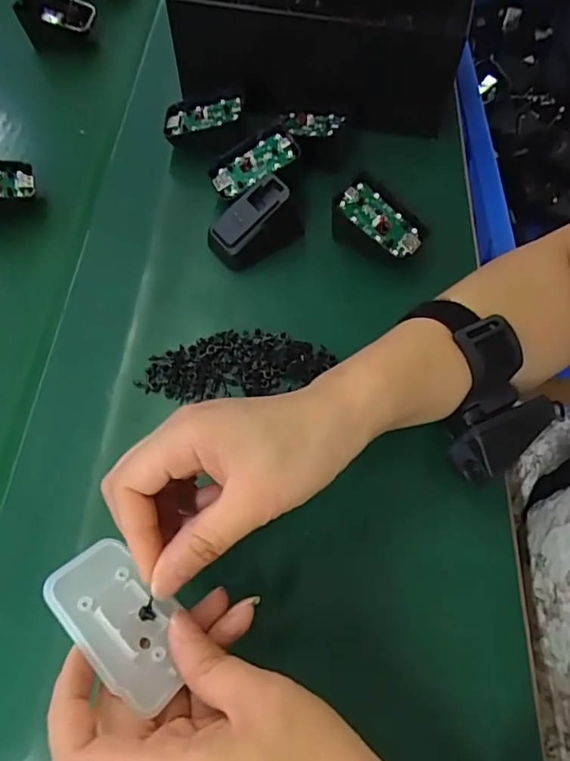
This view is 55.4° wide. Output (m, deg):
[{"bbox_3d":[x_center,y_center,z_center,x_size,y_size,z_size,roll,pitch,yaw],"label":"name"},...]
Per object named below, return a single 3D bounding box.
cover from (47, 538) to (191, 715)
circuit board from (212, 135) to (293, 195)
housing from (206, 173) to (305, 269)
[{"bbox_3d":[-0.067,0.100,0.229,0.067,0.009,0.040,45,34,9],"label":"cover"},{"bbox_3d":[-0.025,-0.167,0.422,0.065,0.007,0.034,-31,64,4],"label":"circuit board"},{"bbox_3d":[-0.022,-0.117,0.409,0.070,0.039,0.037,-29,64,-12],"label":"housing"}]

